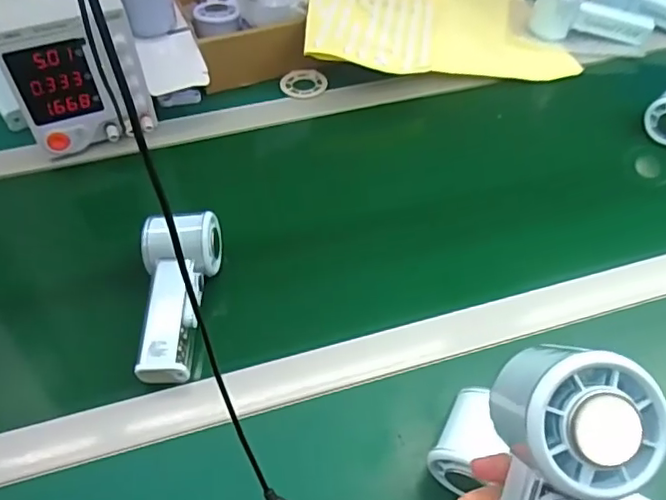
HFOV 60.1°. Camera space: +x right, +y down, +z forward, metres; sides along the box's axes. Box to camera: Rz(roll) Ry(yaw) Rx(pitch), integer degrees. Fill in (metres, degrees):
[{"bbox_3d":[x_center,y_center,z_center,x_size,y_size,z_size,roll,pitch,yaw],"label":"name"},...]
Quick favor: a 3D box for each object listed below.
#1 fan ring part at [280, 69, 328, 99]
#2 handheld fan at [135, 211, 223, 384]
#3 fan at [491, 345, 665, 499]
[{"bbox_3d":[-0.036,-0.206,0.715,0.058,0.009,0.048,-8,50,-5],"label":"fan ring part"},{"bbox_3d":[-0.136,0.037,0.489,0.059,0.044,0.147,1,64,3],"label":"handheld fan"},{"bbox_3d":[0.088,0.114,0.239,0.066,0.033,0.149,15,94,14],"label":"fan"}]

